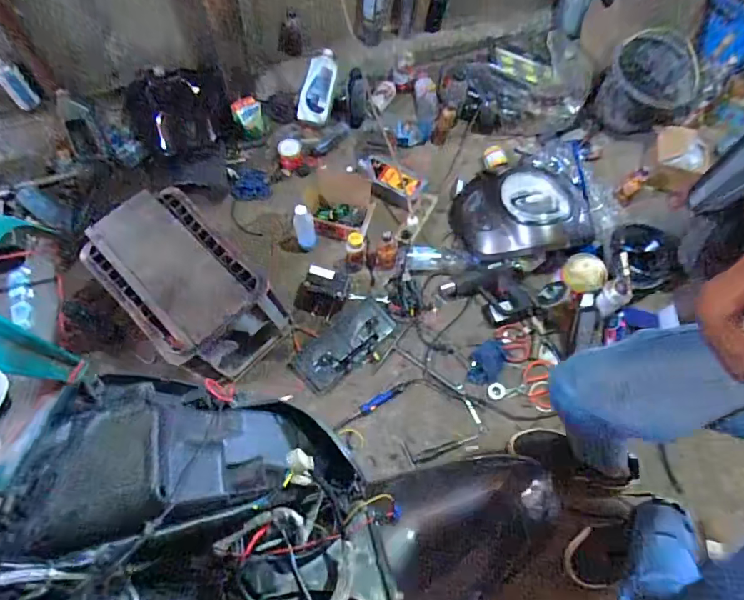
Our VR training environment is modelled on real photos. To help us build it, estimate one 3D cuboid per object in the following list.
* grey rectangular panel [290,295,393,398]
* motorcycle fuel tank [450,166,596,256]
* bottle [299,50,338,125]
[{"bbox_3d":[-0.078,0.124,1.265,0.298,0.020,0.138,-39,73,-14],"label":"grey rectangular panel"},{"bbox_3d":[0.451,-0.278,1.361,0.387,0.137,0.324,-2,64,-3],"label":"motorcycle fuel tank"},{"bbox_3d":[-0.192,-0.732,1.546,0.113,0.072,0.241,18,101,7],"label":"bottle"}]

